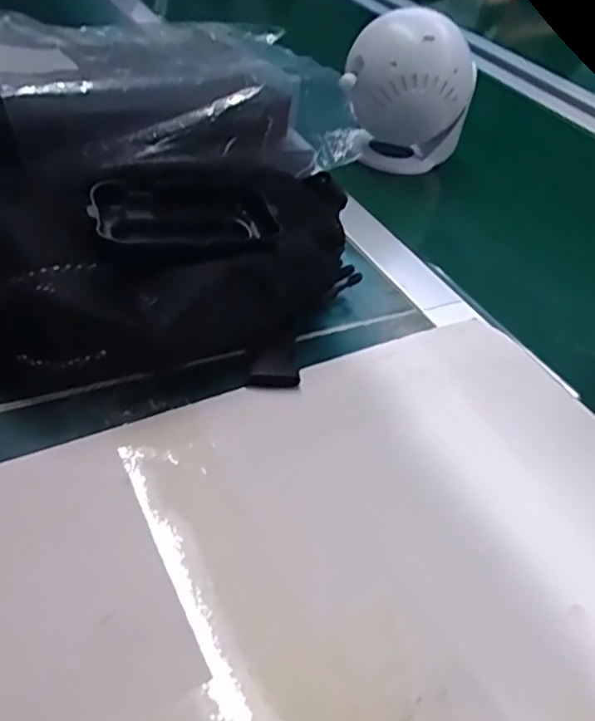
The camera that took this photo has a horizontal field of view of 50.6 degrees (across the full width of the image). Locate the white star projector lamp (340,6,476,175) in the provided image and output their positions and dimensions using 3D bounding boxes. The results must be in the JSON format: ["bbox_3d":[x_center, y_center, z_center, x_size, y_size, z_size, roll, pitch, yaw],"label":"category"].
[{"bbox_3d":[0.101,-0.247,0.584,0.096,0.123,0.083,-22,50,-29],"label":"white star projector lamp"}]

